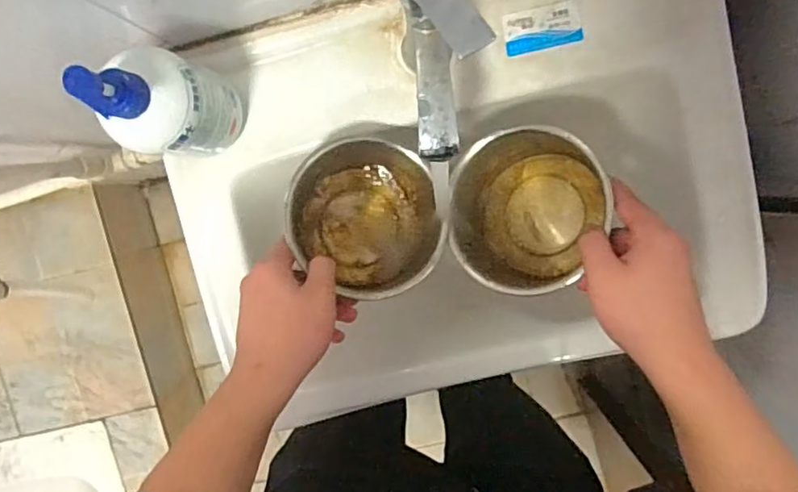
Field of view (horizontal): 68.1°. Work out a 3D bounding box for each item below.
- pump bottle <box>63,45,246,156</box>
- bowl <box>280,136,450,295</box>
[{"bbox_3d":[-0.168,-0.103,0.444,0.060,0.186,0.076,13,97,2],"label":"pump bottle"},{"bbox_3d":[-0.035,-0.025,0.521,0.138,0.064,0.138,0,96,4],"label":"bowl"}]

